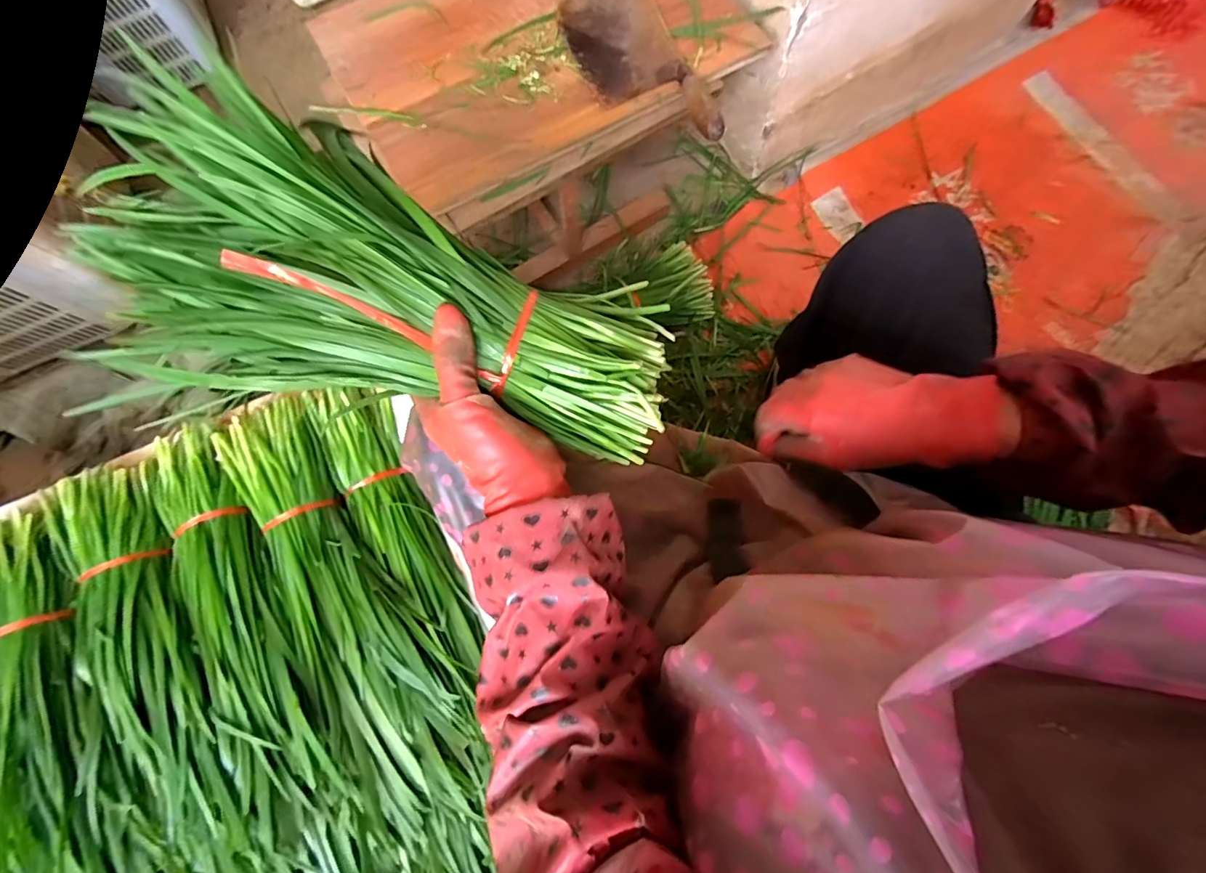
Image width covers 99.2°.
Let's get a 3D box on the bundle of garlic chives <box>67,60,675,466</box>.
[{"bbox_3d":[-0.122,-0.087,0.318,0.344,0.077,0.186,18,76,-11],"label":"bundle of garlic chives"}]

